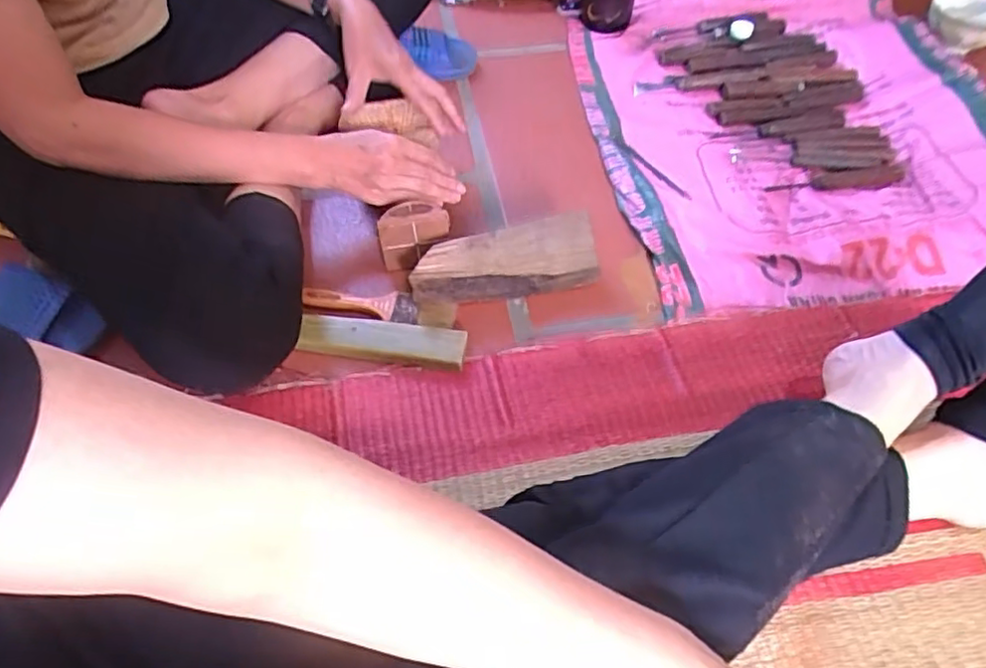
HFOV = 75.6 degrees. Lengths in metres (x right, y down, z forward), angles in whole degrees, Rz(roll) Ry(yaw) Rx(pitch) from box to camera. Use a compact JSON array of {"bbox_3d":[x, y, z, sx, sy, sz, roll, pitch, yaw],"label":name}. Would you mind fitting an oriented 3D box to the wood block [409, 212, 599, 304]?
[{"bbox_3d":[0.012,-0.074,0.663,0.193,0.067,0.047,-8,55,-3],"label":"wood block"}]

